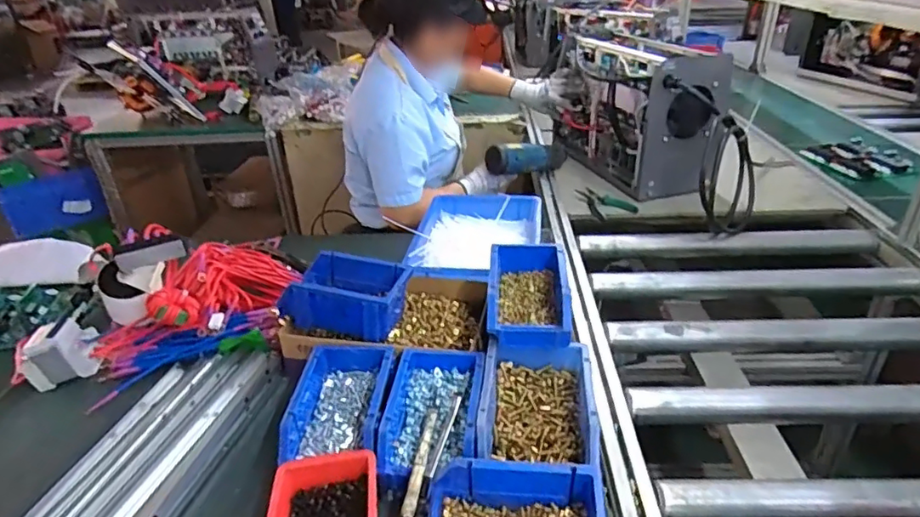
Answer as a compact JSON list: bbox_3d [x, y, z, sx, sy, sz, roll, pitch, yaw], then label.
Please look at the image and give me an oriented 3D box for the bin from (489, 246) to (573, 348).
[{"bbox_3d":[0.089,0.038,0.728,0.096,0.060,0.160,1,30,6],"label":"bin"}]

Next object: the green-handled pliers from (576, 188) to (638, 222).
[{"bbox_3d":[0.317,-0.128,1.251,0.096,0.021,0.136,-14,32,-20],"label":"green-handled pliers"}]

